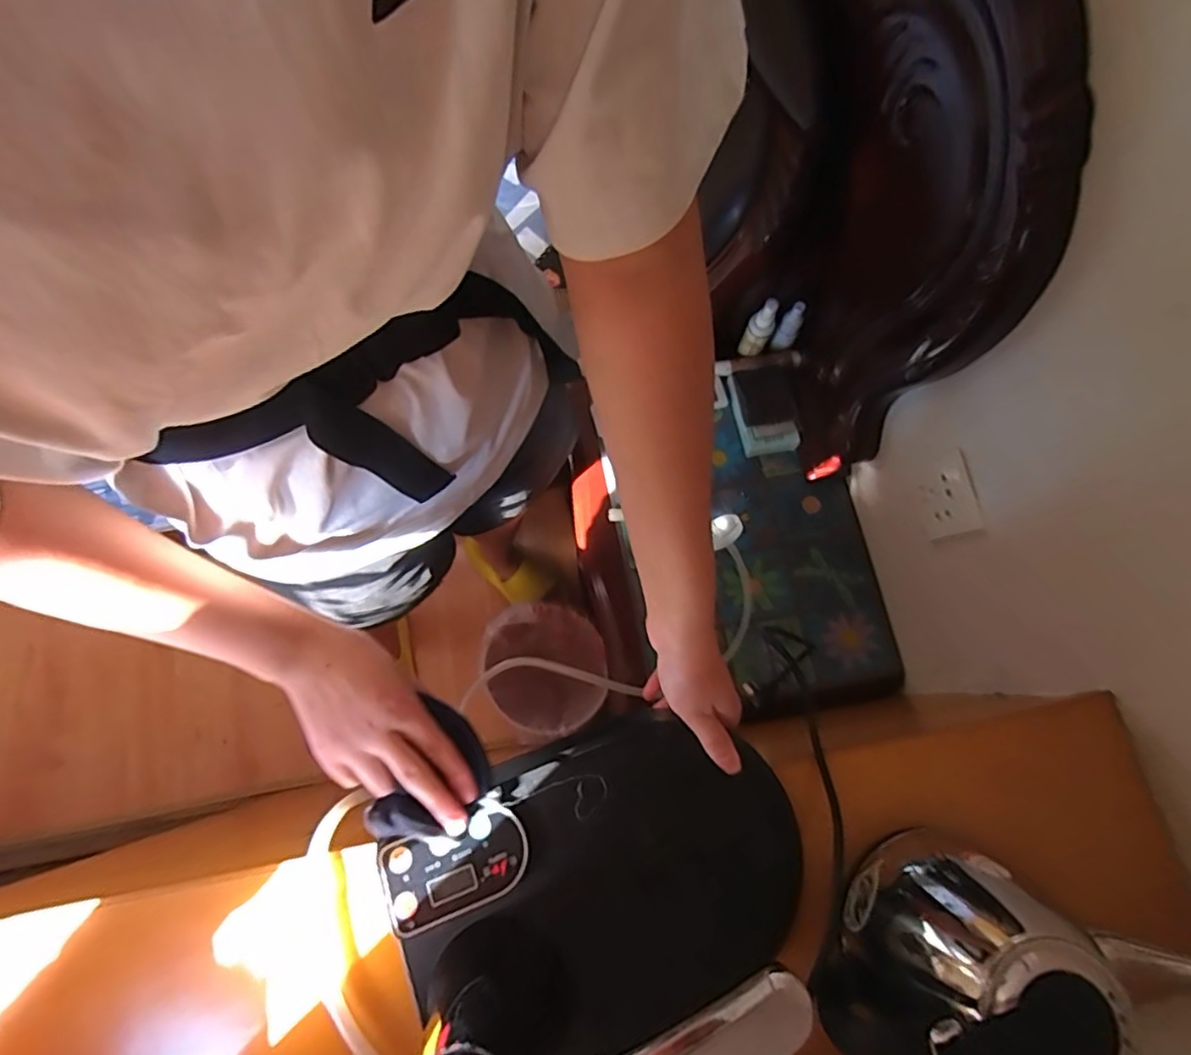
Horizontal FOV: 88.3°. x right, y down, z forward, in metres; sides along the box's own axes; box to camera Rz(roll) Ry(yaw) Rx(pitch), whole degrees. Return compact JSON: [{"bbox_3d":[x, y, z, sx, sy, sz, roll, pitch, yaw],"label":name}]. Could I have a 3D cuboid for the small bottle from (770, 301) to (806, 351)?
[{"bbox_3d":[0.270,-0.278,0.855,0.029,0.077,0.028,0,75,-1],"label":"small bottle"}]

